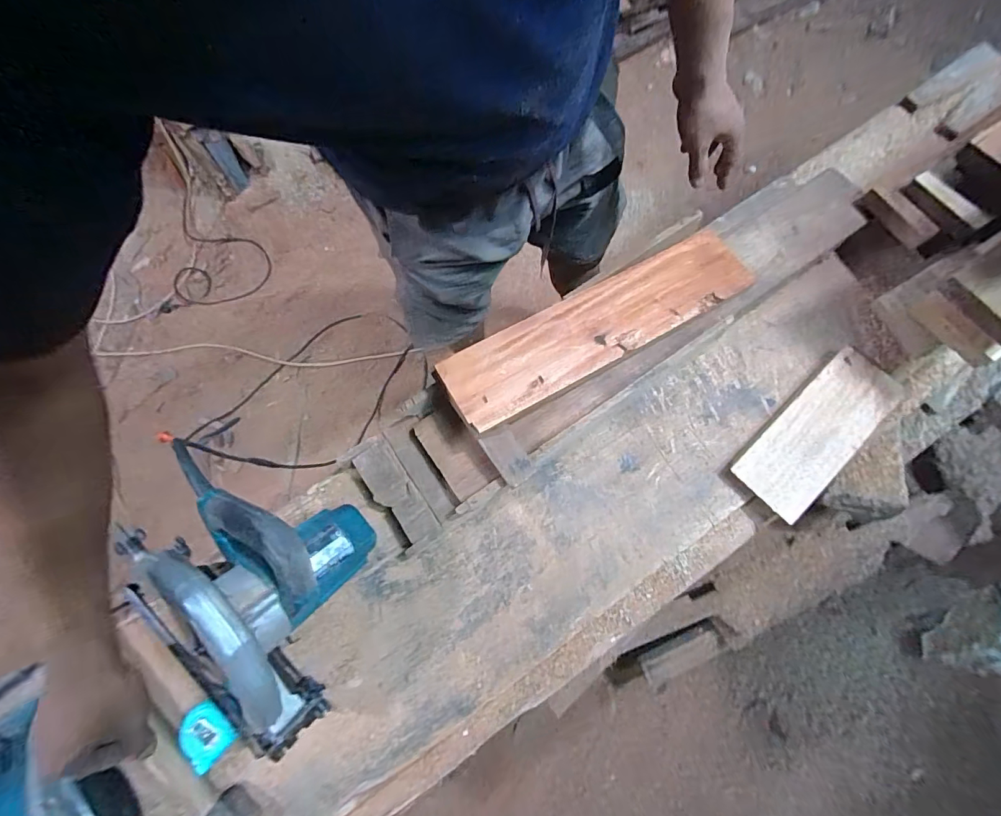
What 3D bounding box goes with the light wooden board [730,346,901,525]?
[{"bbox_3d":[0.453,0.033,0.649,0.267,0.028,0.106,-43,78,-6],"label":"light wooden board"}]

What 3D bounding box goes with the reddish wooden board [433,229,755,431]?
[{"bbox_3d":[0.135,-0.117,0.604,0.445,0.019,0.111,-28,72,-14],"label":"reddish wooden board"}]

